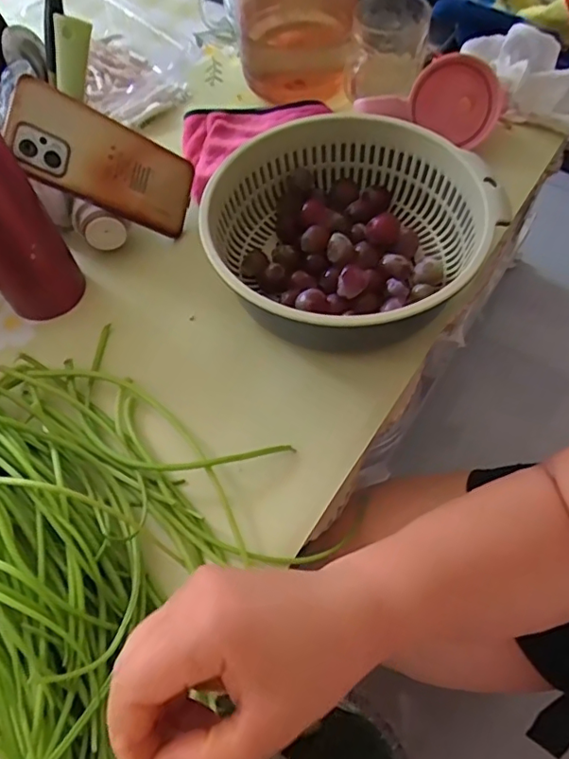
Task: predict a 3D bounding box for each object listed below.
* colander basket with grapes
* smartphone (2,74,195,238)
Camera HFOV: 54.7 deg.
[{"bbox_3d":[0.048,-0.117,0.470,0.212,0.086,0.221,-1,60,2],"label":"colander basket with grapes"},{"bbox_3d":[-0.154,-0.190,0.483,0.010,0.163,0.077,11,87,48],"label":"smartphone"}]

